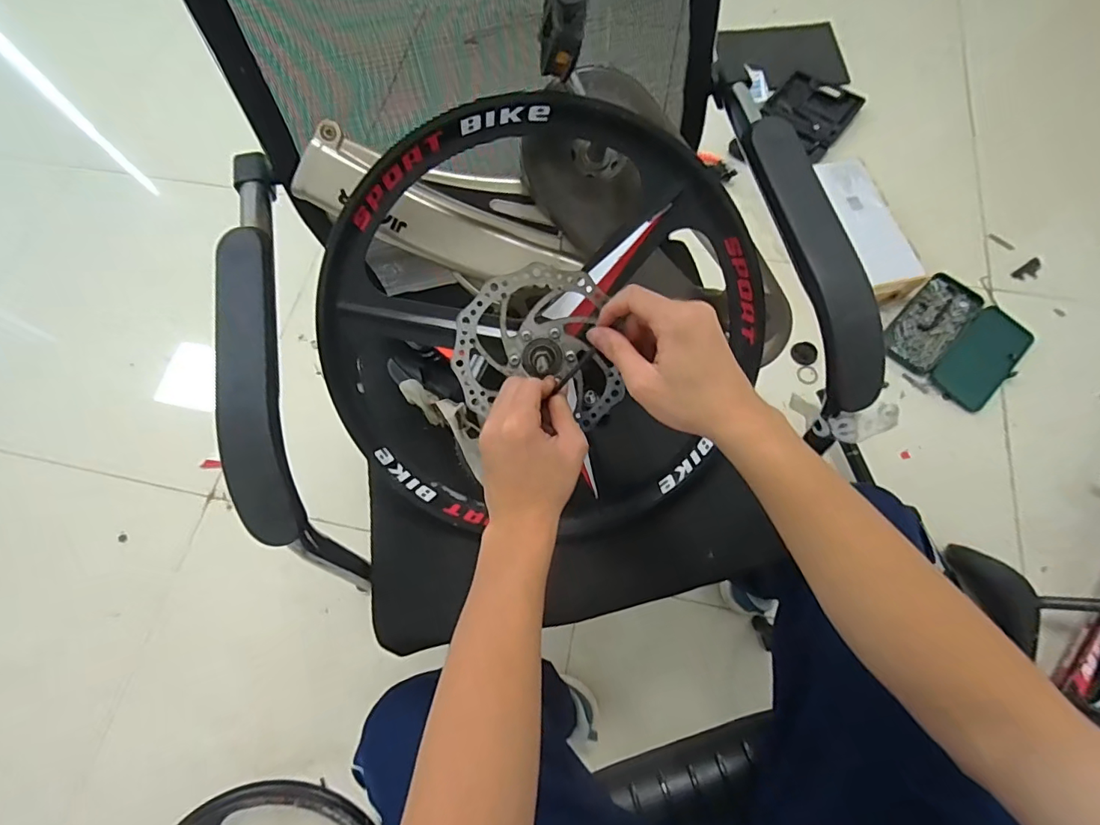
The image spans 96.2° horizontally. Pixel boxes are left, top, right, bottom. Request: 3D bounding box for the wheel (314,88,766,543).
[{"bbox_3d":[-0.007,-0.062,0.461,0.402,0.079,0.402,0,108,-1],"label":"wheel"}]

